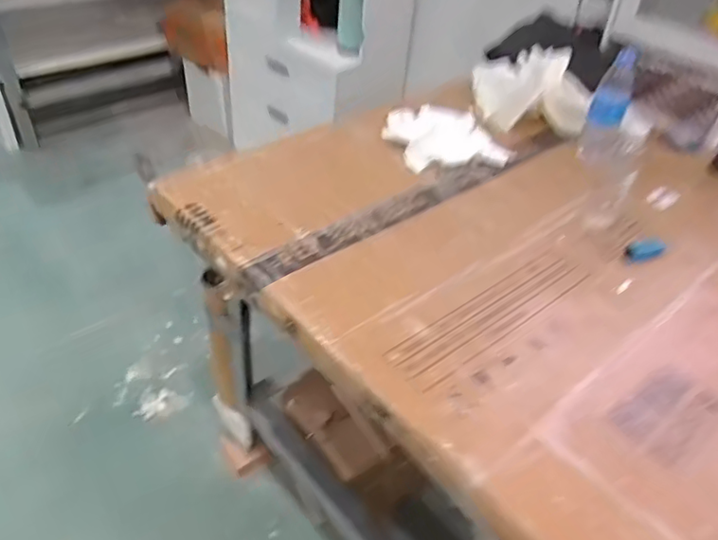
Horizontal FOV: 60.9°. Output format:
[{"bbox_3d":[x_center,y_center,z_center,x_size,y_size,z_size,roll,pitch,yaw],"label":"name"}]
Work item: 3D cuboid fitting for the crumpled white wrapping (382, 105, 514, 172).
[{"bbox_3d":[0.177,-0.282,1.290,0.245,0.048,0.210,-9,42,-17],"label":"crumpled white wrapping"}]

